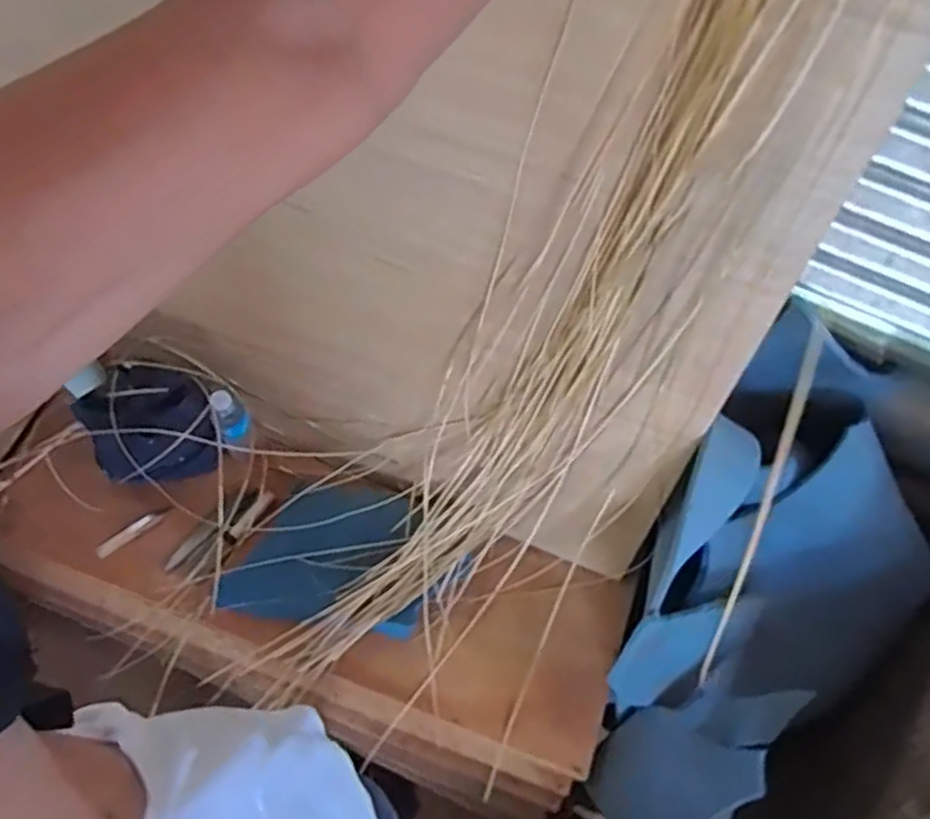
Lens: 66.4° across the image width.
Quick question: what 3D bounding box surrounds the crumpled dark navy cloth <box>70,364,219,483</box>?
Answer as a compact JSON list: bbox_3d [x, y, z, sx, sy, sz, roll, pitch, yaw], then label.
[{"bbox_3d":[-0.492,0.030,1.133,0.173,0.179,0.154,-29,70,-15],"label":"crumpled dark navy cloth"}]

